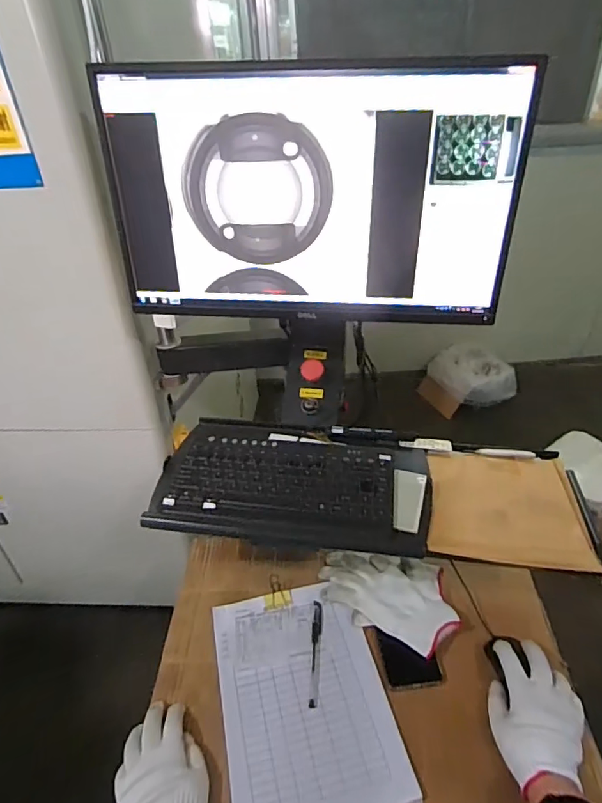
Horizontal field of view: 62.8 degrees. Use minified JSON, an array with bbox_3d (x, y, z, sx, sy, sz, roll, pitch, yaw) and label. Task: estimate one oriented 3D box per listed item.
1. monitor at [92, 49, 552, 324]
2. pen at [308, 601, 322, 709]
[{"bbox_3d":[0.011,-0.273,0.685,0.541,0.321,0.066,2,36,7],"label":"monitor"},{"bbox_3d":[0.021,0.352,0.699,0.014,0.010,0.144,1,36,5],"label":"pen"}]

